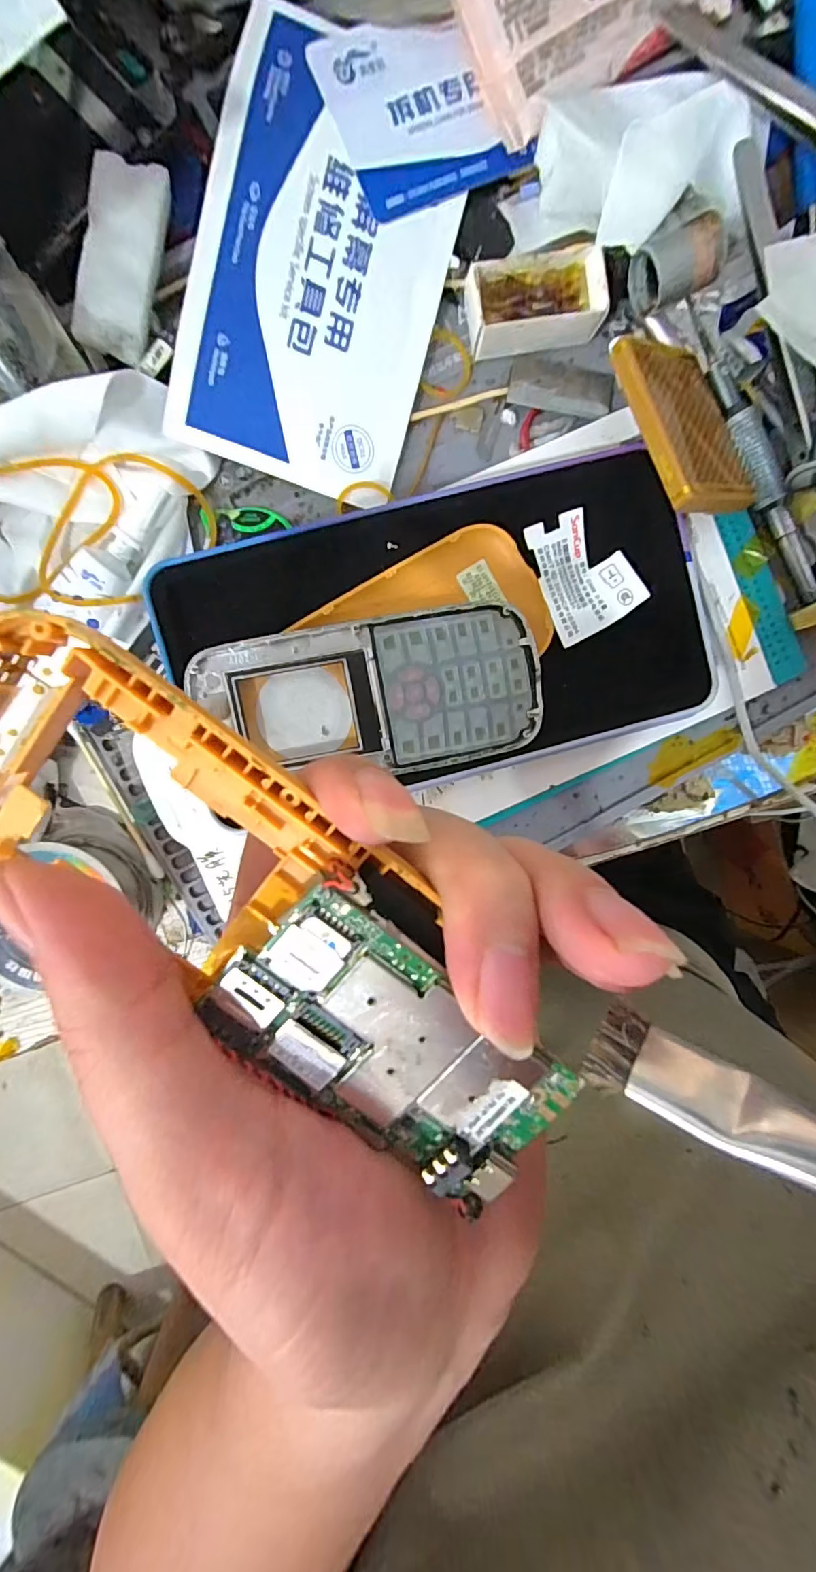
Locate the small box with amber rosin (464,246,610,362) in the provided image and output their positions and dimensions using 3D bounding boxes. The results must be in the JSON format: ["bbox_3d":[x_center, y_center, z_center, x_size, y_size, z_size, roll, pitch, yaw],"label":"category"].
[{"bbox_3d":[0.046,-0.175,0.190,0.049,0.017,0.022,-12,94,-2],"label":"small box with amber rosin"}]

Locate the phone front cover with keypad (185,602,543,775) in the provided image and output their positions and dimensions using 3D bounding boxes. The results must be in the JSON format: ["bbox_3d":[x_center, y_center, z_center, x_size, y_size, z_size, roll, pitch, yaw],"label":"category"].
[{"bbox_3d":[-0.012,-0.030,0.182,0.115,0.011,0.051,-9,94,-2],"label":"phone front cover with keypad"}]

